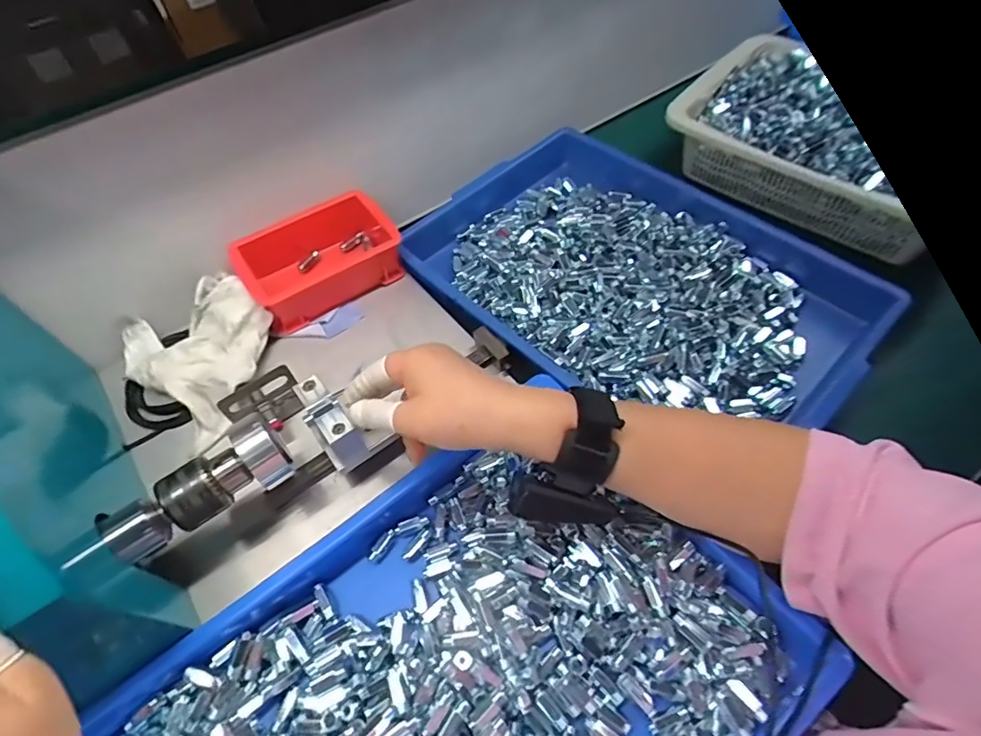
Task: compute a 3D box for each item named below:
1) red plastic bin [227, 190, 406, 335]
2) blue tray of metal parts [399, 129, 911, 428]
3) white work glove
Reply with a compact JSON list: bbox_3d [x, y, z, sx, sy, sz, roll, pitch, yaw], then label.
[{"bbox_3d":[-0.178,-0.117,0.542,0.148,0.055,0.108,-31,59,-16],"label":"red plastic bin"},{"bbox_3d":[0.145,-0.095,0.541,0.316,0.043,0.435,-40,62,-21],"label":"blue tray of metal parts"},{"bbox_3d":[-0.267,-0.023,0.488,0.152,0.047,0.120,37,65,25],"label":"white work glove"}]

